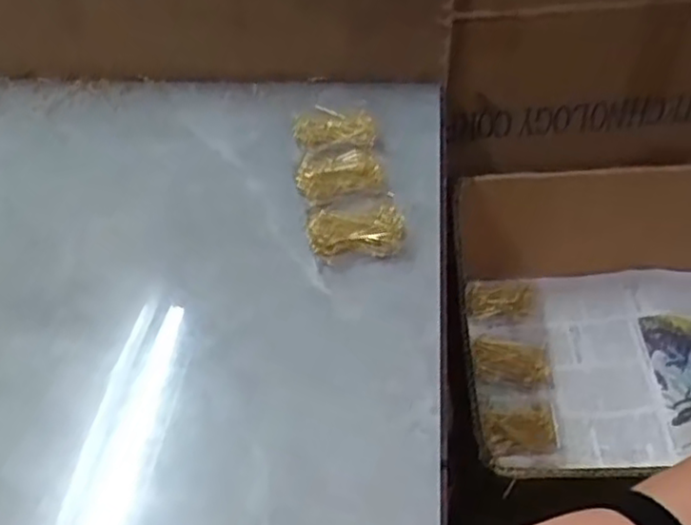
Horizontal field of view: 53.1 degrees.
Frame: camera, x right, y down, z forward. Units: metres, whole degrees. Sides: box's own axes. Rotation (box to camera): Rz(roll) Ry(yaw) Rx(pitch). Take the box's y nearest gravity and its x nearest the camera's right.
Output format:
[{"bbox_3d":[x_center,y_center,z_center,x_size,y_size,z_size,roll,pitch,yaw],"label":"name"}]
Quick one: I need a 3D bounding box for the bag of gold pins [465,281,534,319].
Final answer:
[{"bbox_3d":[0.169,0.038,0.764,0.072,0.017,0.037,-2,45,3],"label":"bag of gold pins"}]

